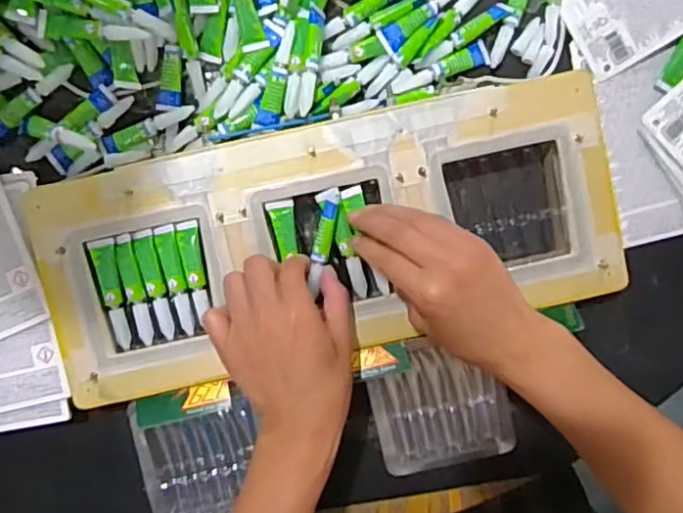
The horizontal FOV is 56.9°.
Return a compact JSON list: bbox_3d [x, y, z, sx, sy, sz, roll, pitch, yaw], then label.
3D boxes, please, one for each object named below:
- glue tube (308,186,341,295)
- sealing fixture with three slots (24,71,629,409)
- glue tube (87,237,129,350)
[{"bbox_3d":[-0.014,-0.016,0.463,0.016,0.019,0.069,9,91,-4],"label":"glue tube"},{"bbox_3d":[-0.007,-0.013,0.470,0.418,0.018,0.165,-13,95,-1],"label":"sealing fixture with three slots"},{"bbox_3d":[-0.170,0.028,0.470,0.018,0.006,0.083,-13,93,0],"label":"glue tube"}]

